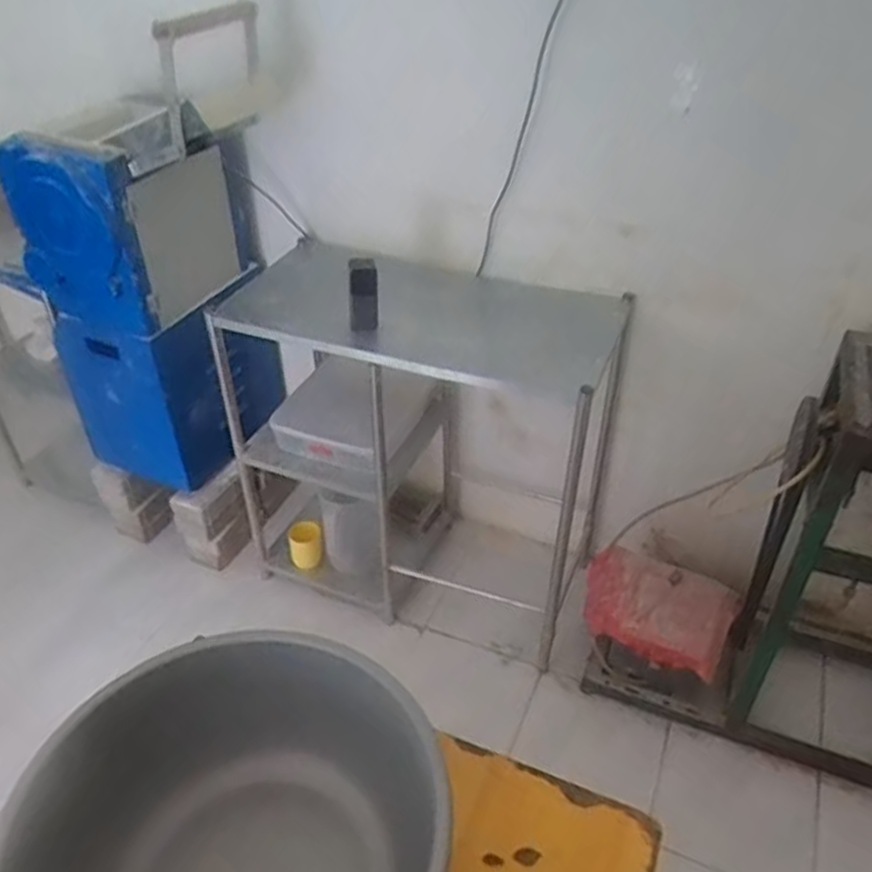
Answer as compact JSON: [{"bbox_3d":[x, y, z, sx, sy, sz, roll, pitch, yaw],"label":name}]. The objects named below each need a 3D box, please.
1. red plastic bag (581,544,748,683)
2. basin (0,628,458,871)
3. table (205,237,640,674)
[{"bbox_3d":[0.476,0.370,1.665,0.316,0.135,0.171,20,43,24],"label":"red plastic bag"},{"bbox_3d":[-0.172,0.373,0.679,0.346,0.148,0.351,0,38,0],"label":"basin"},{"bbox_3d":[-0.057,0.000,1.806,0.869,0.811,0.478,13,40,17],"label":"table"}]

